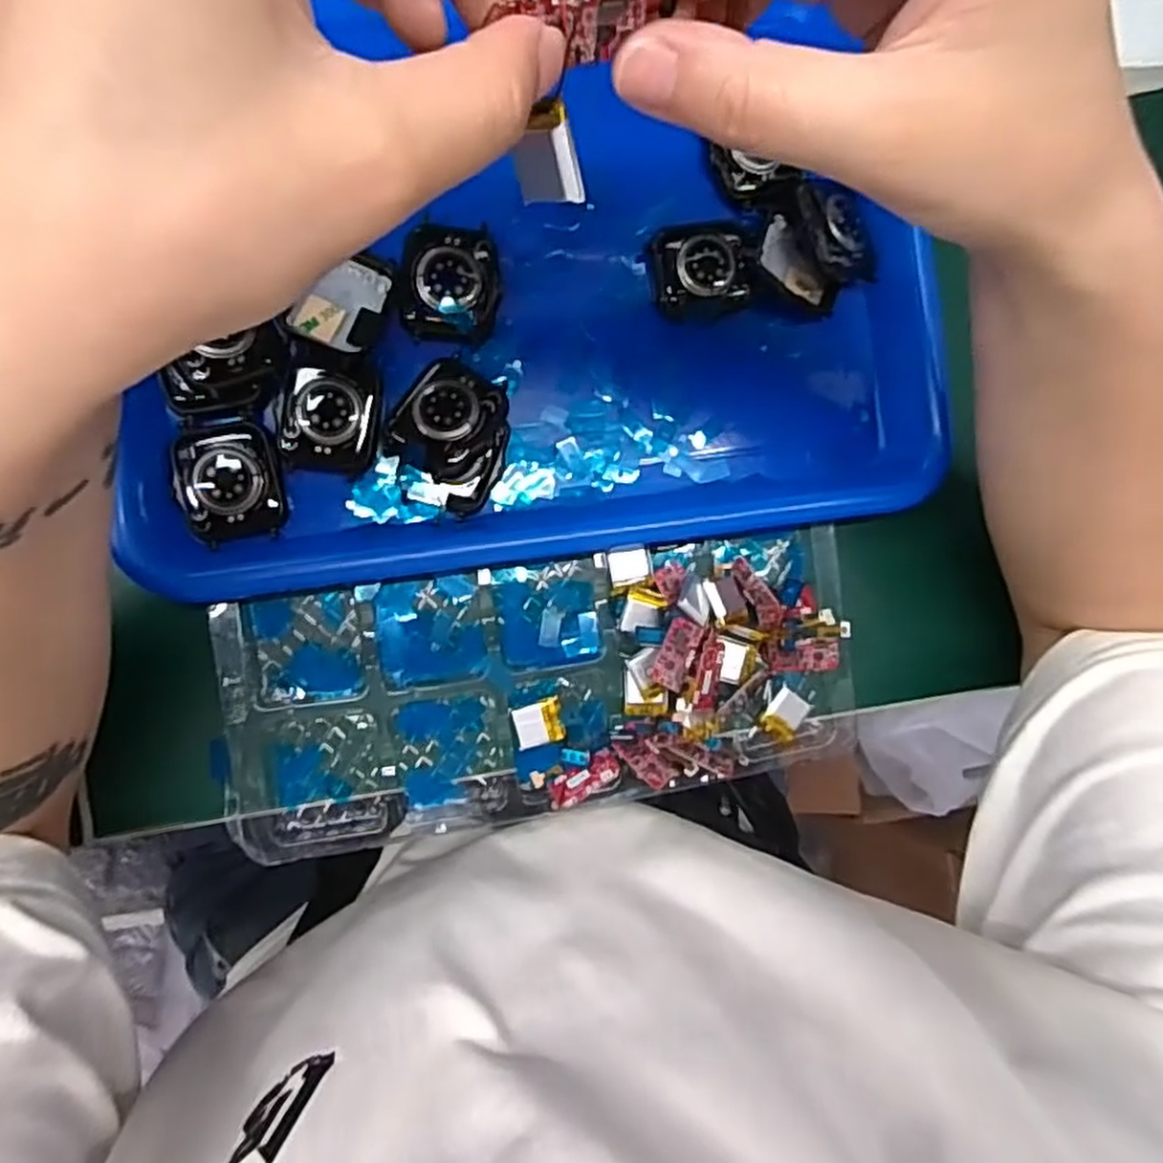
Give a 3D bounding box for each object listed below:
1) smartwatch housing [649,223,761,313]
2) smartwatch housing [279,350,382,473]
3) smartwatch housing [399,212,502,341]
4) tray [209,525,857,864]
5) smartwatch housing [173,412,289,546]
[{"bbox_3d":[0.051,-0.131,0.318,0.041,0.014,0.035,-10,91,-9],"label":"smartwatch housing"},{"bbox_3d":[-0.096,-0.066,0.291,0.036,0.007,0.043,6,89,-9],"label":"smartwatch housing"},{"bbox_3d":[-0.051,-0.118,0.299,0.038,0.012,0.044,-3,90,-9],"label":"smartwatch housing"},{"bbox_3d":[-0.011,0.044,0.322,0.260,0.029,0.104,-8,91,-9],"label":"tray"},{"bbox_3d":[-0.133,-0.039,0.287,0.036,0.006,0.046,-11,92,-9],"label":"smartwatch housing"}]

